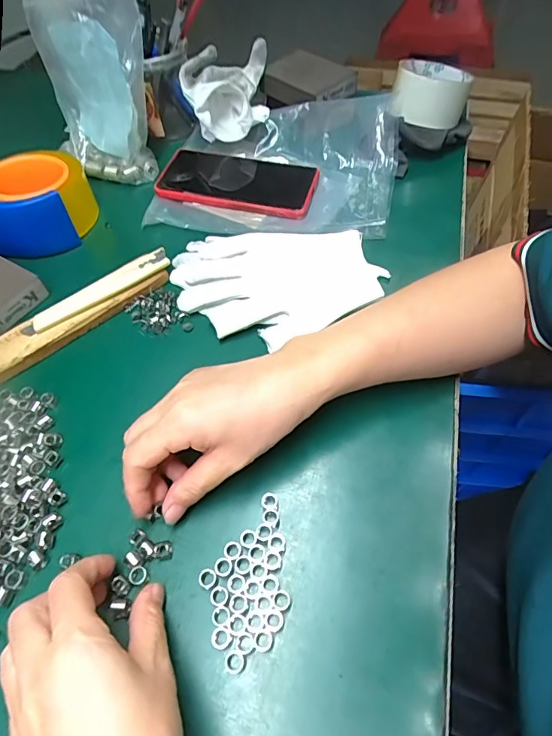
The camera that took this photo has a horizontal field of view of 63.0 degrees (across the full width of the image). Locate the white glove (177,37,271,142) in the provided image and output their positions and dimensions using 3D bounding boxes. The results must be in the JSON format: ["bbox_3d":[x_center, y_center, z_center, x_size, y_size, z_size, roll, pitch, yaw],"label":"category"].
[{"bbox_3d":[-0.057,-0.322,0.523,0.092,0.058,0.137,-2,56,-2],"label":"white glove"}]

